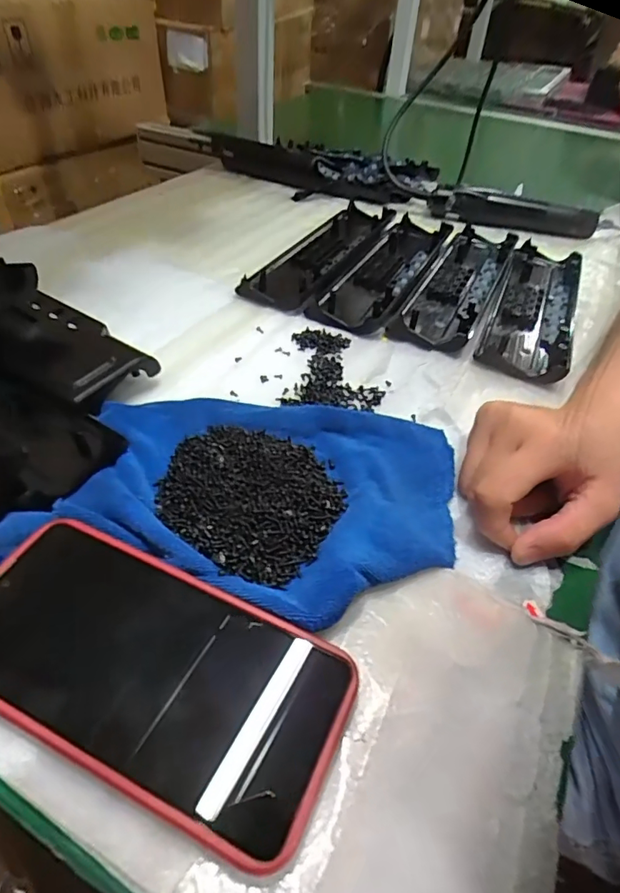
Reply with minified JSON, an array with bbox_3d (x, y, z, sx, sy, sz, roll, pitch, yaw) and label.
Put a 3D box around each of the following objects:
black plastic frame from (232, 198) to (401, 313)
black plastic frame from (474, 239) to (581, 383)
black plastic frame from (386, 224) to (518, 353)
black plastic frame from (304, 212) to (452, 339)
[{"bbox_3d":[0.014,-0.199,0.529,0.071,0.024,0.239,20,45,15],"label":"black plastic frame"},{"bbox_3d":[0.204,-0.129,0.466,0.069,0.020,0.231,19,45,14],"label":"black plastic frame"},{"bbox_3d":[0.143,-0.159,0.495,0.067,0.022,0.237,21,45,16],"label":"black plastic frame"},{"bbox_3d":[0.076,-0.175,0.506,0.068,0.019,0.242,21,45,16],"label":"black plastic frame"}]

